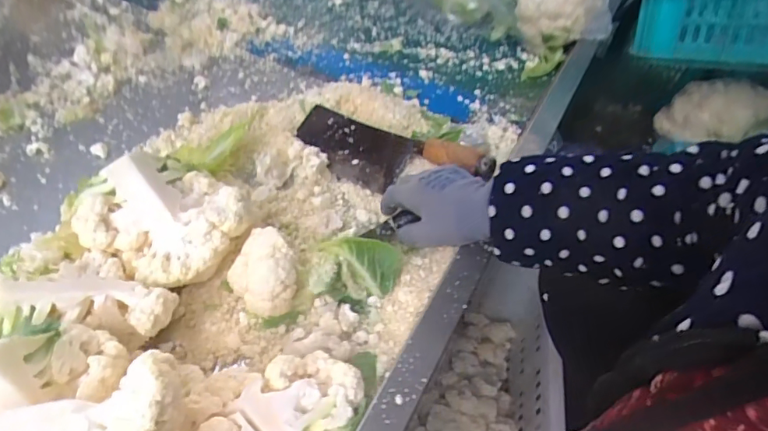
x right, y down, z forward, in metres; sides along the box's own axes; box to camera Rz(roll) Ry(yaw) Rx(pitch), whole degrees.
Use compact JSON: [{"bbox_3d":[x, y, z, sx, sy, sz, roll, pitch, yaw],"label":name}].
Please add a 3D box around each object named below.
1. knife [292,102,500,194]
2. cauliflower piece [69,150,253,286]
[{"bbox_3d":[0.003,-0.081,0.593,0.258,0.042,0.102,14,48,20],"label":"knife"},{"bbox_3d":[-0.208,0.003,0.467,0.127,0.094,0.116,4,49,-4],"label":"cauliflower piece"}]

